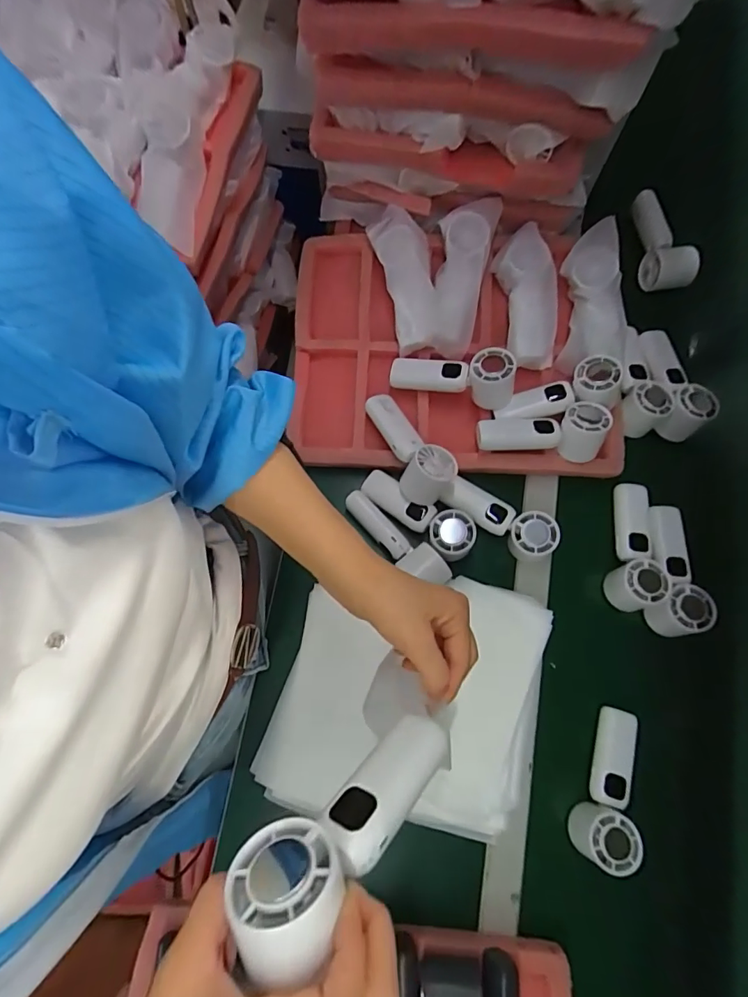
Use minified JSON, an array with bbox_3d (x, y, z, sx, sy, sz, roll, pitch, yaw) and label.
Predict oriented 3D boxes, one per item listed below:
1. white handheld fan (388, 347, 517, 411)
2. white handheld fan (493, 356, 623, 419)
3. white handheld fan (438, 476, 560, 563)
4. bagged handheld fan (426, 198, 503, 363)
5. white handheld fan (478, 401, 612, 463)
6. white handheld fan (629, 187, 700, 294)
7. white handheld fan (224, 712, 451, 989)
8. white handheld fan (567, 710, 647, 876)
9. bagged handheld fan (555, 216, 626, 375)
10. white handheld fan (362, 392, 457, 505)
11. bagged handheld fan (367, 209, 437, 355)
[{"bbox_3d":[0.099,-0.157,0.594,0.154,0.047,0.055,10,76,16],"label":"white handheld fan"},{"bbox_3d":[0.228,-0.131,0.585,0.148,0.043,0.056,-14,76,17],"label":"white handheld fan"},{"bbox_3d":[0.155,0.022,0.577,0.142,0.055,0.048,34,79,9],"label":"white handheld fan"},{"bbox_3d":[0.113,-0.292,0.609,0.067,0.049,0.201,11,91,4],"label":"bagged handheld fan"},{"bbox_3d":[0.207,-0.087,0.578,0.151,0.047,0.063,7,76,3],"label":"white handheld fan"},{"bbox_3d":[0.420,-0.388,0.691,0.058,0.046,0.161,-7,76,-1],"label":"white handheld fan"},{"bbox_3d":[-0.008,0.173,0.255,0.151,0.041,0.045,-19,72,-48],"label":"white handheld fan"},{"bbox_3d":[0.260,0.319,0.523,0.054,0.059,0.152,18,65,5],"label":"white handheld fan"},{"bbox_3d":[0.287,-0.260,0.611,0.074,0.038,0.183,3,91,2],"label":"bagged handheld fan"},{"bbox_3d":[0.034,-0.064,0.572,0.067,0.051,0.149,-41,79,-8],"label":"white handheld fan"},{"bbox_3d":[0.041,-0.294,0.625,0.070,0.043,0.189,-9,76,-1],"label":"bagged handheld fan"}]

